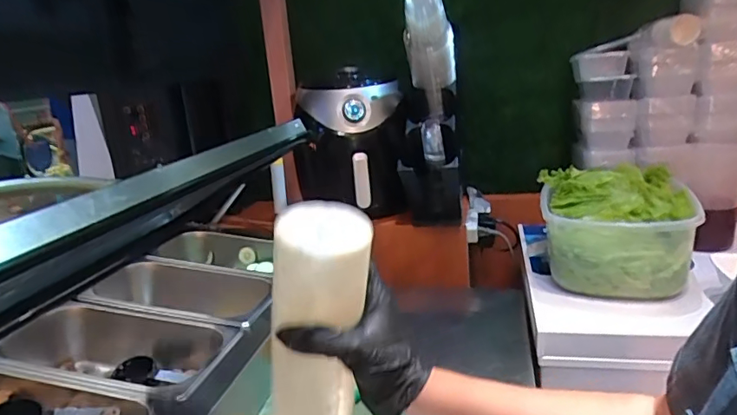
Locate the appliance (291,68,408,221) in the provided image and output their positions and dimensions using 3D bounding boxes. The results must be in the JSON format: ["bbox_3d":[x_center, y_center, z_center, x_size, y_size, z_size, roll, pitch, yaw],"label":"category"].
[{"bbox_3d":[-0.037,-0.141,1.191,0.236,0.311,0.273,-5,16,0],"label":"appliance"}]

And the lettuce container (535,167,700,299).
[{"bbox_3d":[0.463,0.032,0.961,0.243,0.169,0.272,-1,16,16],"label":"lettuce container"}]

